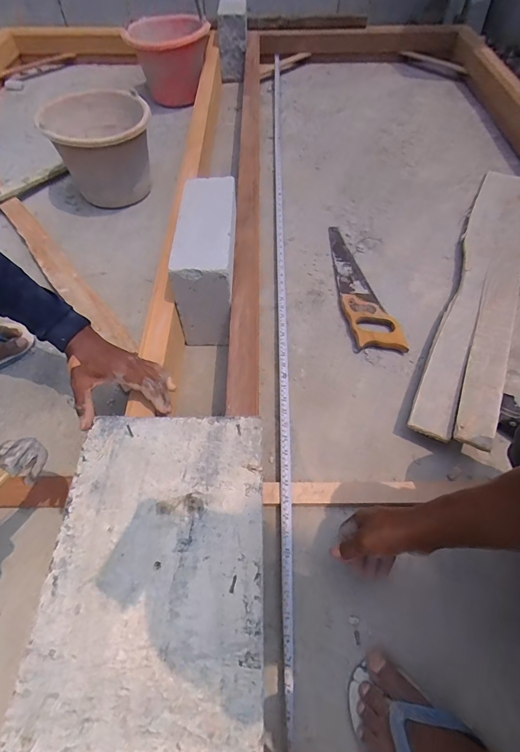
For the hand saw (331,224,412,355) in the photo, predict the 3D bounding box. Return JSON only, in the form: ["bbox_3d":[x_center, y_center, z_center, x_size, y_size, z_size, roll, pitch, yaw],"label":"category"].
[{"bbox_3d":[0.220,-0.218,0.869,0.100,0.022,0.406,-5,57,-3],"label":"hand saw"}]

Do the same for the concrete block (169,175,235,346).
[{"bbox_3d":[-0.100,-0.225,0.771,0.102,0.208,0.269,0,57,0],"label":"concrete block"}]

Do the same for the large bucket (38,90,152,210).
[{"bbox_3d":[-0.399,-0.577,0.992,0.253,0.189,0.241,-8,57,-5],"label":"large bucket"}]

